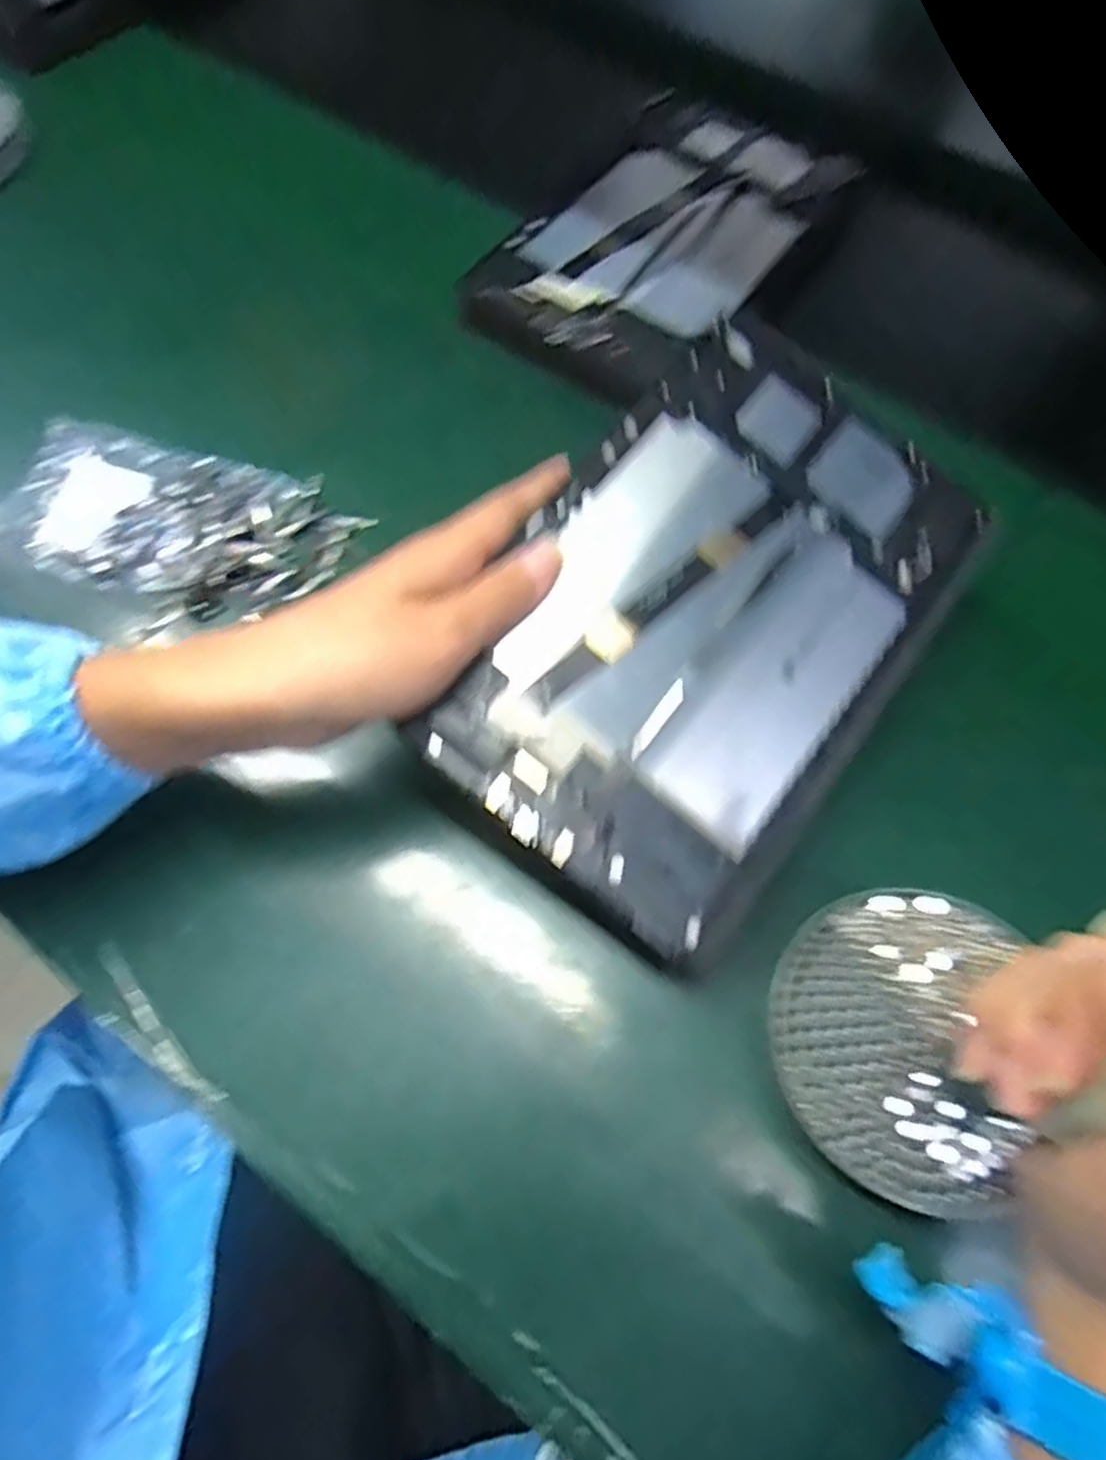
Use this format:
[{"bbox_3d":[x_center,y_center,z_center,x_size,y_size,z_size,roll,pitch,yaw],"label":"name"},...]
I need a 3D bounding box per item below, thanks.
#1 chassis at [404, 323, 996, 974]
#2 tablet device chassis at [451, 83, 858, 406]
[{"bbox_3d":[0.065,-0.045,0.310,0.152,0.009,0.238,38,75,2],"label":"chassis"},{"bbox_3d":[0.069,-0.305,0.480,0.152,0.016,0.260,32,68,11],"label":"tablet device chassis"}]

